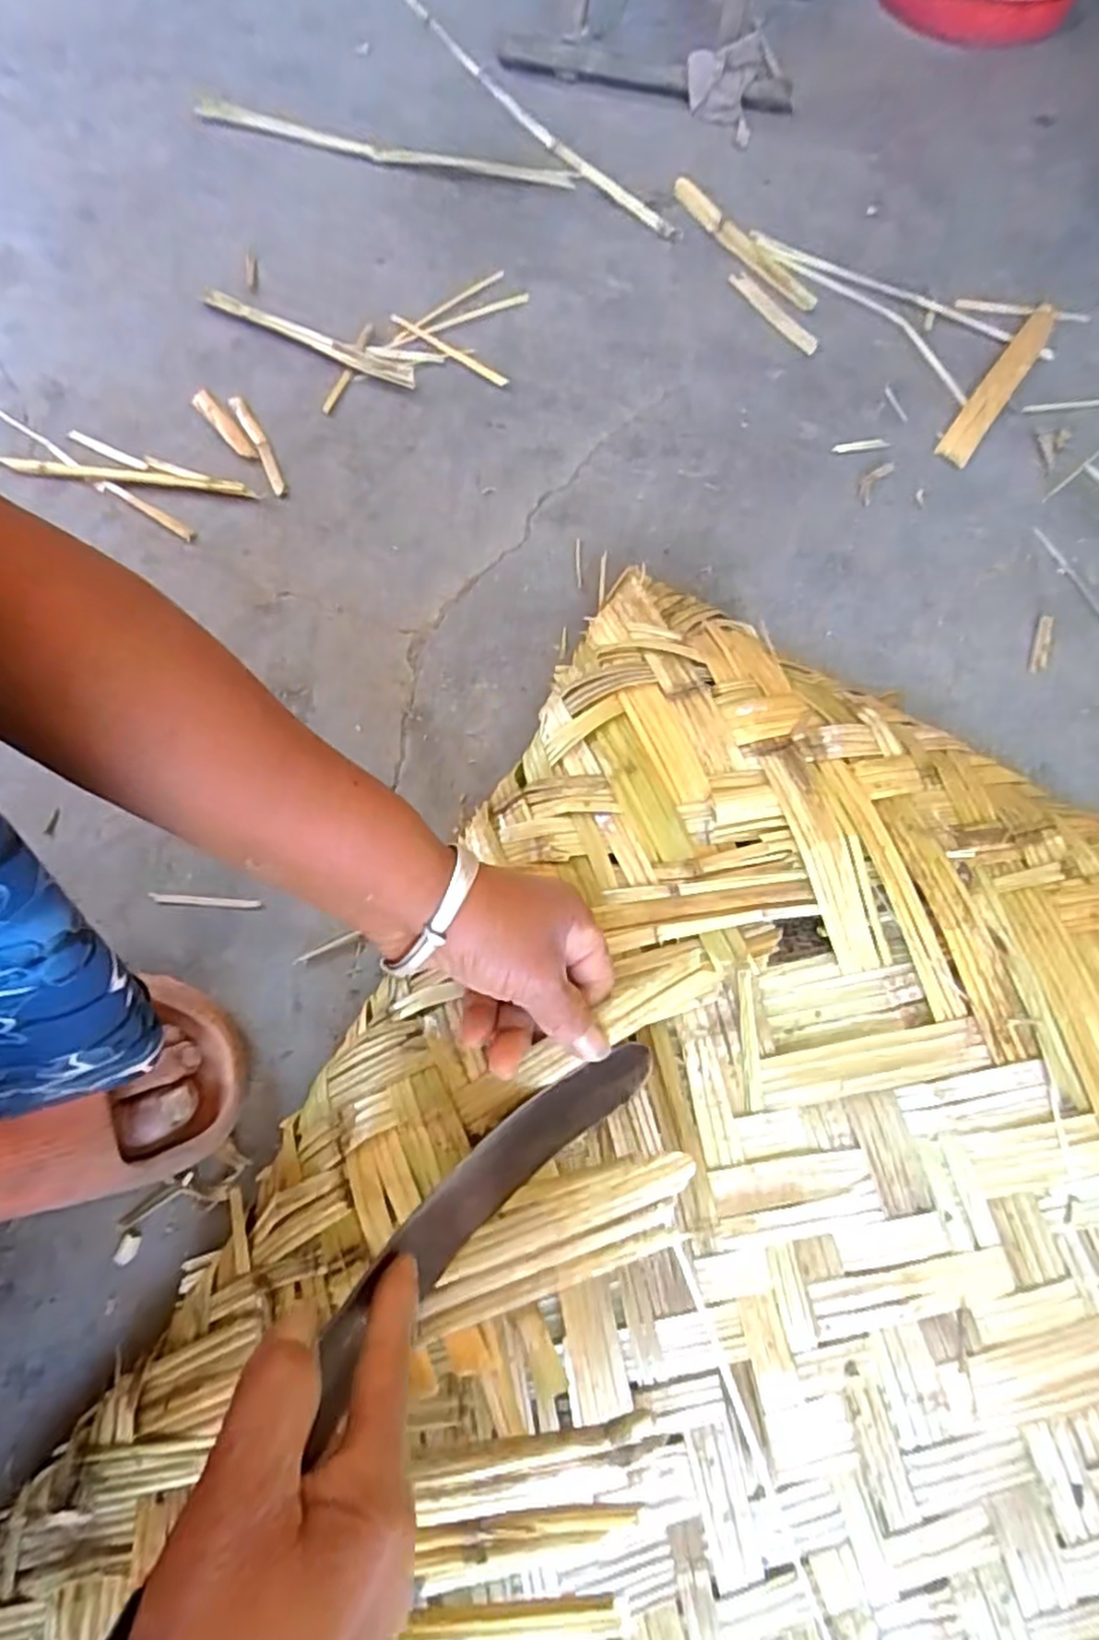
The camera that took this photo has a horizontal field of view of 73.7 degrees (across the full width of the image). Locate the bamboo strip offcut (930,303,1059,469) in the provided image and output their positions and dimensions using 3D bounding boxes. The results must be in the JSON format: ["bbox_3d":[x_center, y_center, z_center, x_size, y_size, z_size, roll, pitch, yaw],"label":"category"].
[{"bbox_3d":[0.380,-0.368,0.617,0.026,0.009,0.214,34,70,12],"label":"bamboo strip offcut"}]

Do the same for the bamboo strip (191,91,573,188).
[{"bbox_3d":[-0.171,-0.671,0.729,0.399,0.011,0.031,16,67,5],"label":"bamboo strip"}]

